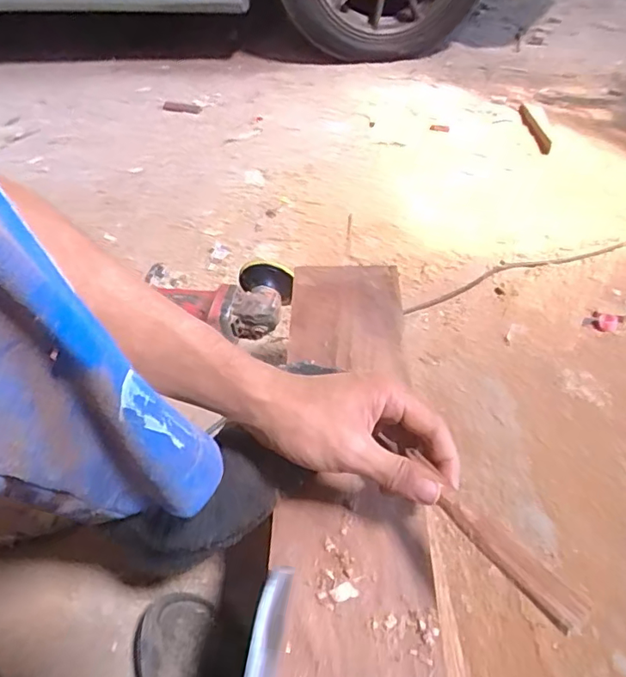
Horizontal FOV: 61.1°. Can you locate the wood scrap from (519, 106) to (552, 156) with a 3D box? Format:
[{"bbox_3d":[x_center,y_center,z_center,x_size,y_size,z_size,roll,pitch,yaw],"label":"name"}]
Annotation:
[{"bbox_3d":[0.506,-0.480,1.212,0.025,0.028,0.204,-2,44,3],"label":"wood scrap"}]

